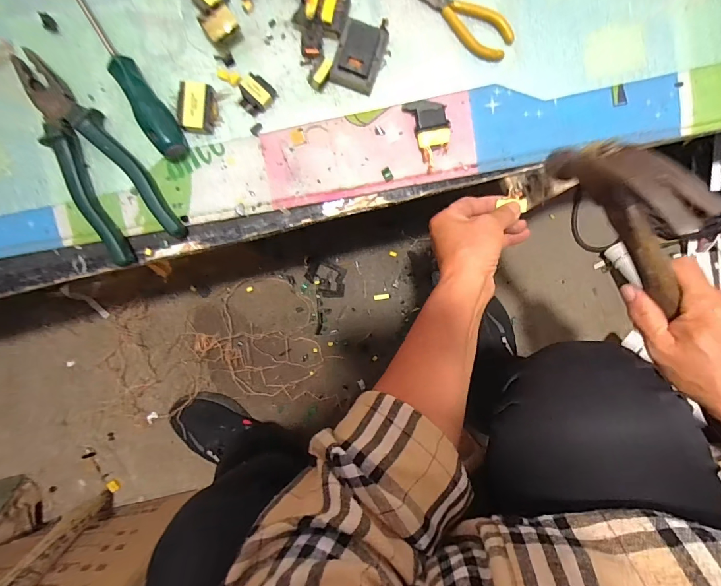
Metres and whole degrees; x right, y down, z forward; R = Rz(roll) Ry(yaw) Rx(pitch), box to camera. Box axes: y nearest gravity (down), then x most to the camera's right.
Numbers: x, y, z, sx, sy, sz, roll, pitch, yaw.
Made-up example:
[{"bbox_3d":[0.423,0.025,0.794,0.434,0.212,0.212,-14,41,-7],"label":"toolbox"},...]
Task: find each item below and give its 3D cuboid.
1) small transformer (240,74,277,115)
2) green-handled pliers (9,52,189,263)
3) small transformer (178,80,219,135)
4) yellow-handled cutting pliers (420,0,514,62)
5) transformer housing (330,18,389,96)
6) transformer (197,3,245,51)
[{"bbox_3d":[-0.098,-0.186,0.354,0.030,0.014,0.032,38,94,-5],"label":"small transformer"},{"bbox_3d":[-0.250,-0.125,0.350,0.067,0.023,0.195,-31,96,2],"label":"green-handled pliers"},{"bbox_3d":[-0.152,-0.173,0.353,0.032,0.018,0.045,8,96,-2],"label":"small transformer"},{"bbox_3d":[0.095,-0.261,0.355,0.107,0.006,0.040,34,94,-4],"label":"yellow-handled cutting pliers"},{"bbox_3d":[0.000,-0.222,0.349,0.040,0.022,0.059,18,95,-3],"label":"transformer housing"},{"bbox_3d":[-0.127,-0.240,0.344,0.030,0.025,0.023,-33,96,2],"label":"transformer"}]

